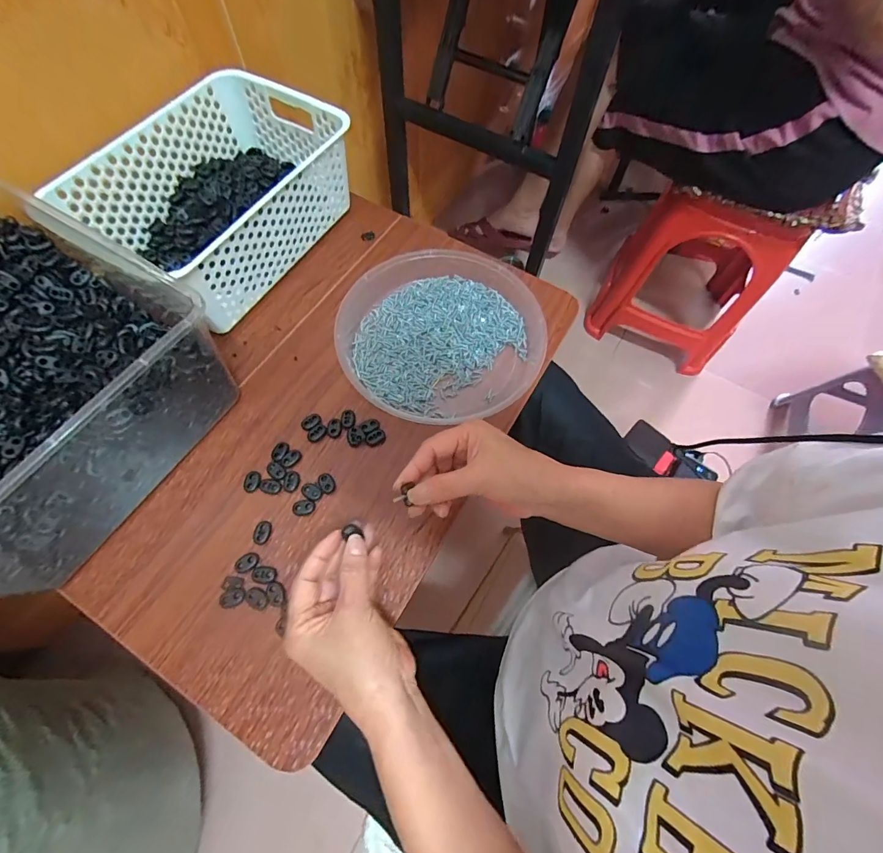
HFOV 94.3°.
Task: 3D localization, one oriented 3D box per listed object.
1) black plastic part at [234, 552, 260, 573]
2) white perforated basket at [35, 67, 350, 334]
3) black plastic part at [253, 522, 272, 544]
[{"bbox_3d":[-0.183,0.128,0.386,0.022,0.006,0.016,-25,70,-13],"label":"black plastic part"},{"bbox_3d":[-0.262,-0.282,0.502,0.205,0.101,0.279,28,68,9],"label":"white perforated basket"},{"bbox_3d":[-0.174,0.104,0.399,0.015,0.009,0.022,16,66,4],"label":"black plastic part"}]

